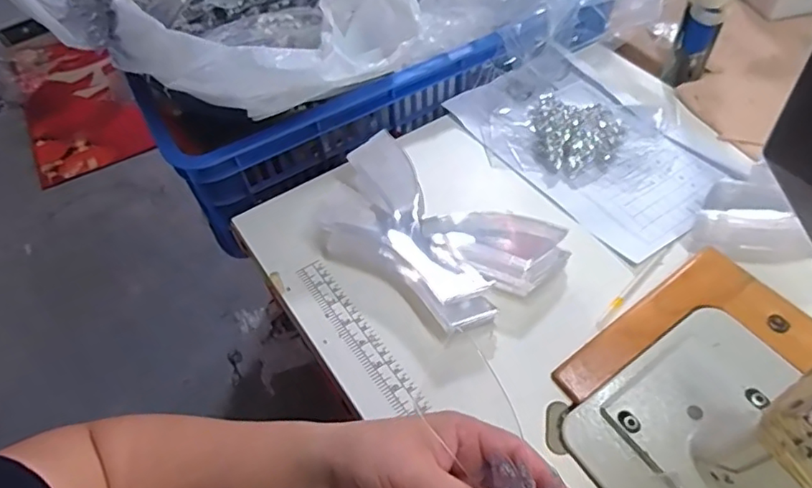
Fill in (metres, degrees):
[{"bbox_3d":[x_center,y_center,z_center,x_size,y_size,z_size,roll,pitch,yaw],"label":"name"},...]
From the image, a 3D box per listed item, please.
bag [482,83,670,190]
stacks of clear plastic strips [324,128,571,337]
[{"bbox_3d":[0.186,-0.139,0.641,0.189,0.039,0.143,-30,57,-18],"label":"bag"},{"bbox_3d":[0.015,-0.016,0.547,0.238,0.046,0.126,31,60,24],"label":"stacks of clear plastic strips"}]

